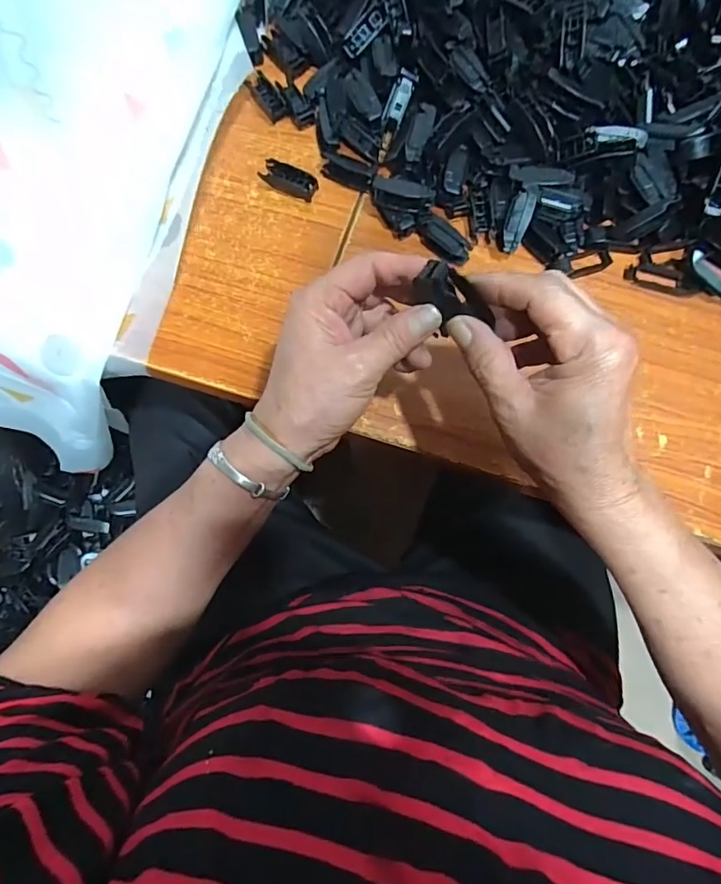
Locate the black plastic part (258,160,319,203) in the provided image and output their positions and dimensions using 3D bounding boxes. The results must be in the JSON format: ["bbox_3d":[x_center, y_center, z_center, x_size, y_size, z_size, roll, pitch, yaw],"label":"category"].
[{"bbox_3d":[-0.059,-0.219,0.419,0.047,0.014,0.017,27,78,5],"label":"black plastic part"}]

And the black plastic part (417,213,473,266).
[{"bbox_3d":[0.066,-0.161,0.402,0.048,0.015,0.020,40,80,8],"label":"black plastic part"}]

